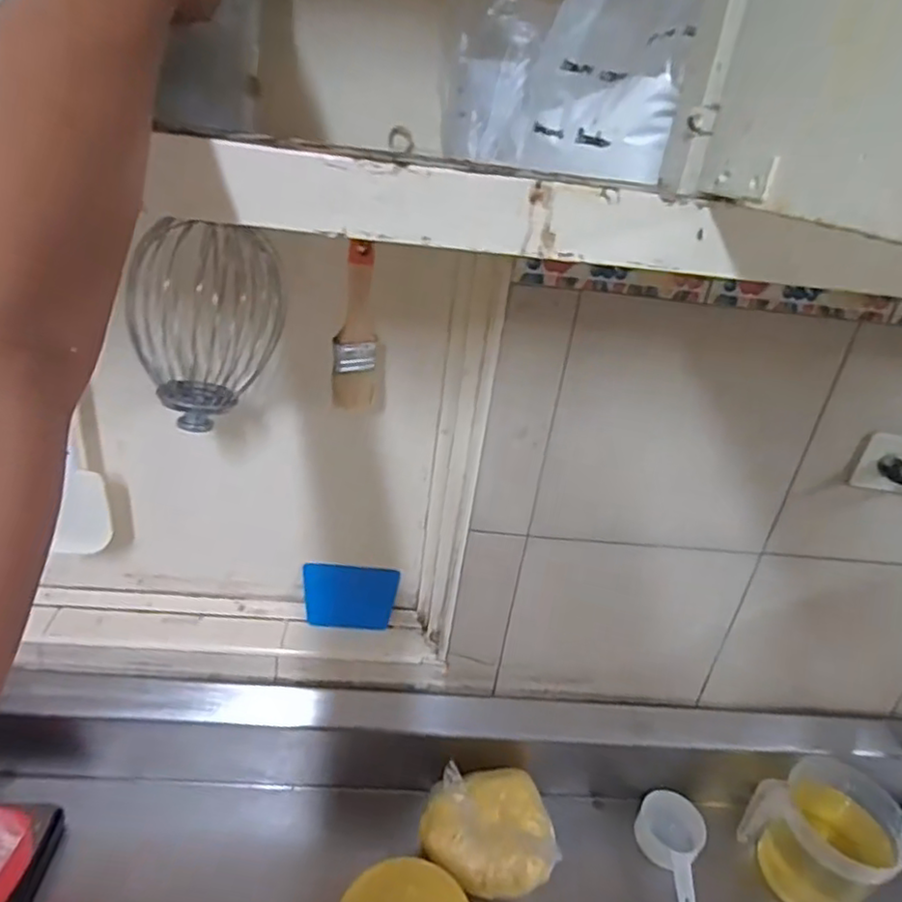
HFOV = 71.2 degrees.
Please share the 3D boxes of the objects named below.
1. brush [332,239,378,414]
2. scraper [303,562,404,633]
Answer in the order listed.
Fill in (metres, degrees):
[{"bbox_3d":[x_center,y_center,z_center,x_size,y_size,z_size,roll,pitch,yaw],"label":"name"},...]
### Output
[{"bbox_3d":[-0.096,-0.119,0.637,0.042,0.172,0.026,3,28,-8],"label":"brush"},{"bbox_3d":[-0.140,0.203,0.874,0.125,0.090,0.009,7,7,-8],"label":"scraper"}]

